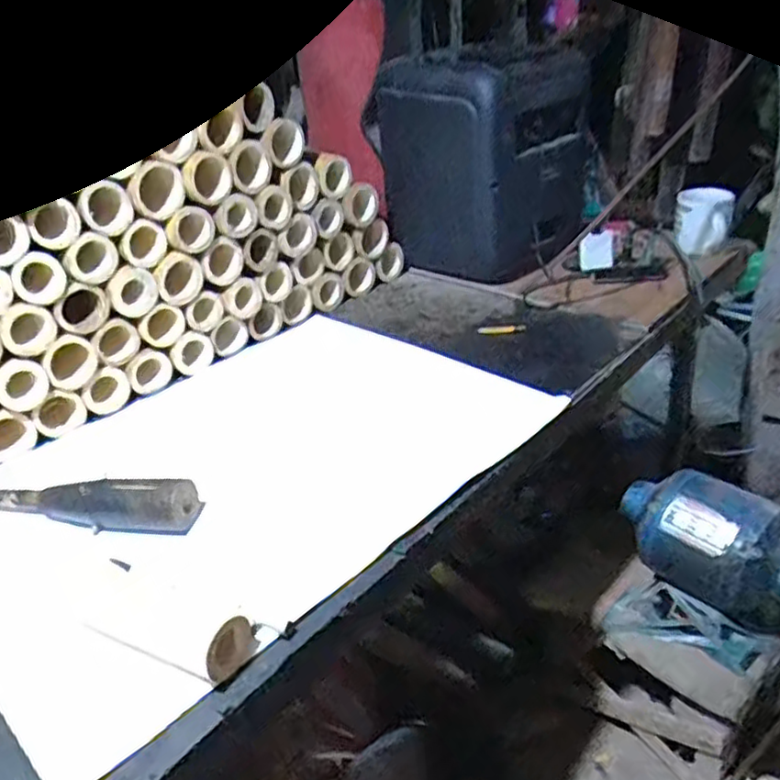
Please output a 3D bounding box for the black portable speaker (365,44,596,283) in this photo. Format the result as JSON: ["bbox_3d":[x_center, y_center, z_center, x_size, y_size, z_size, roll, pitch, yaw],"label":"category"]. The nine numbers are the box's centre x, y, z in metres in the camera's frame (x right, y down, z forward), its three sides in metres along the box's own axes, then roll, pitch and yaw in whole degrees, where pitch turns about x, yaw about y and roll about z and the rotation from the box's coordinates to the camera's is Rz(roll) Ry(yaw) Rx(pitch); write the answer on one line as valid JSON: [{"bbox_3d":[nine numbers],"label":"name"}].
[{"bbox_3d":[0.149,-0.358,1.120,0.324,0.325,0.209,24,40,36],"label":"black portable speaker"}]

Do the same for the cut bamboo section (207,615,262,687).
[{"bbox_3d":[-0.120,0.195,0.517,0.015,0.037,0.055,12,34,22],"label":"cut bamboo section"}]

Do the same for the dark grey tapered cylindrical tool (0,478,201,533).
[{"bbox_3d":[-0.304,0.109,0.689,0.226,0.047,0.041,3,31,8],"label":"dark grey tapered cylindrical tool"}]

